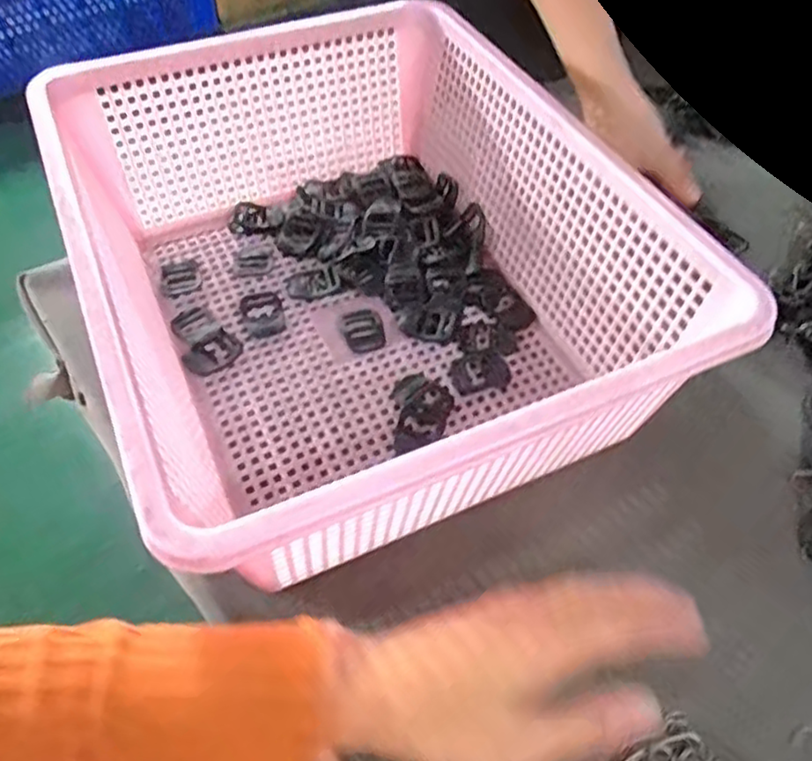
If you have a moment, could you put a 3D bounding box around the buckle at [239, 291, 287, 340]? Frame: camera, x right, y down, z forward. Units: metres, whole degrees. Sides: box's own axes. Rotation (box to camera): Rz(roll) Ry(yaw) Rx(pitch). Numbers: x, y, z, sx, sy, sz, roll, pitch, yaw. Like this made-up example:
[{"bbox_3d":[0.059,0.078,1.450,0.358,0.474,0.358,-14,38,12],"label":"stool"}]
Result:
[{"bbox_3d":[-0.102,-0.048,0.490,0.029,0.004,0.046,-19,54,-15],"label":"buckle"}]

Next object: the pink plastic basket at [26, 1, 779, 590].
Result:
[{"bbox_3d":[-0.036,-0.078,0.437,0.297,0.132,0.393,-20,55,-16],"label":"pink plastic basket"}]

